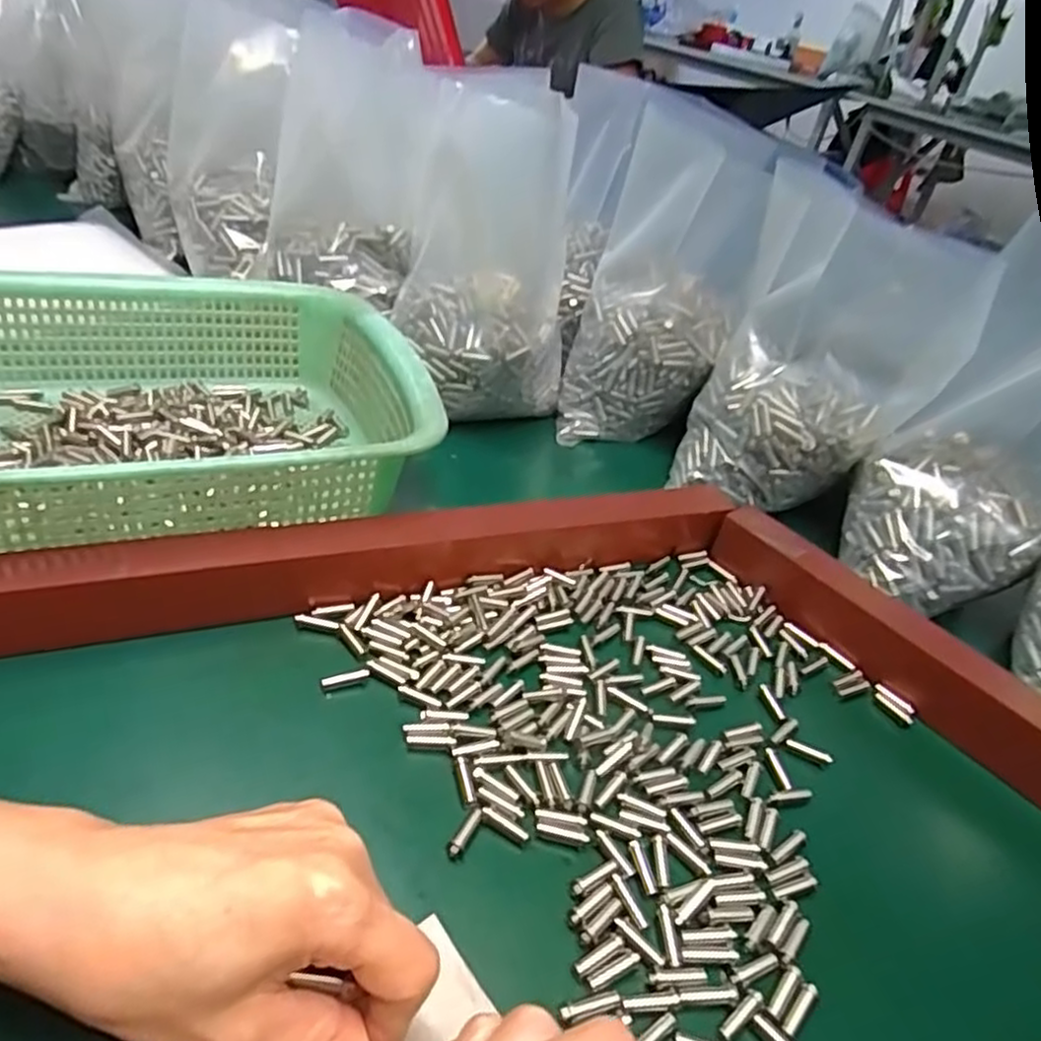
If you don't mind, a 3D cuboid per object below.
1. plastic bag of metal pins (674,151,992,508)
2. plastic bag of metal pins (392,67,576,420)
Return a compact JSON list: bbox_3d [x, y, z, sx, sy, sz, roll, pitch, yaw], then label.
[{"bbox_3d":[0.190,-0.107,0.467,0.137,0.178,0.102,18,39,9],"label":"plastic bag of metal pins"},{"bbox_3d":[-0.027,-0.176,0.503,0.114,0.192,0.107,6,38,-7],"label":"plastic bag of metal pins"}]

